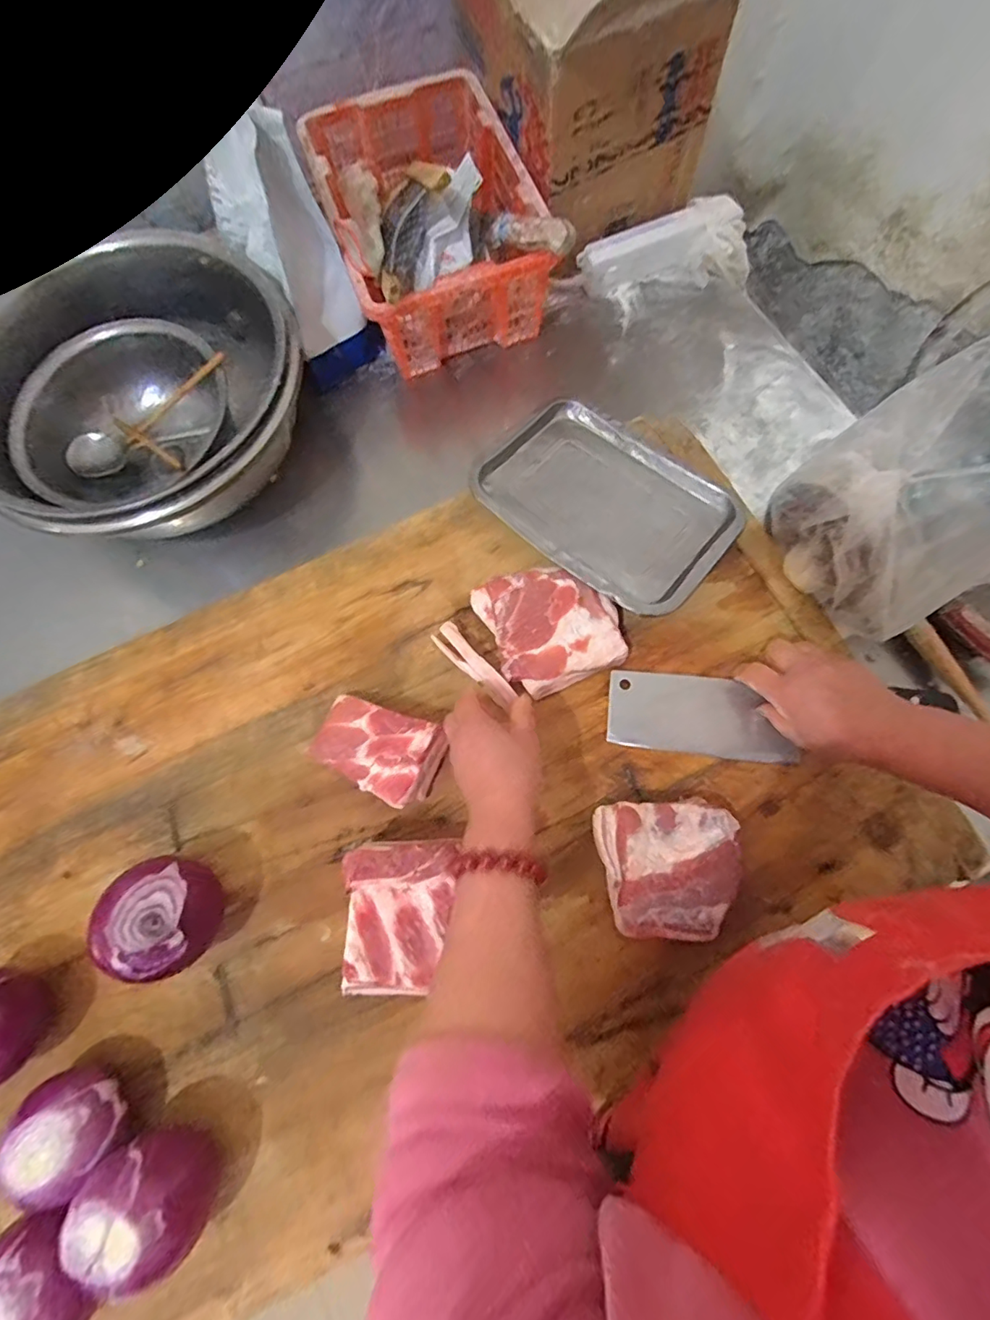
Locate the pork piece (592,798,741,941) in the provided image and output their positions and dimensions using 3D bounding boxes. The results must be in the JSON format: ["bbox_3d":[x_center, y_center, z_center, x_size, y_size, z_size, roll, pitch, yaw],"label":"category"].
[{"bbox_3d":[0.153,0.180,0.461,0.119,0.046,0.111,-4,75,1],"label":"pork piece"}]

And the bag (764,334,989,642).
[{"bbox_3d":[0.419,-0.157,0.491,0.265,0.153,0.181,-33,75,-7],"label":"bag"}]

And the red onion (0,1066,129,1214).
[{"bbox_3d":[-0.329,0.363,0.417,0.060,0.080,0.076,-40,77,-9],"label":"red onion"}]

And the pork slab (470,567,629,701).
[{"bbox_3d":[0.055,-0.035,0.521,0.116,0.039,0.119,-22,75,-4],"label":"pork slab"}]

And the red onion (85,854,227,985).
[{"bbox_3d":[-0.279,0.215,0.452,0.081,0.086,0.091,-13,74,-1],"label":"red onion"}]

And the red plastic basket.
[{"bbox_3d":[-0.087,-0.584,0.719,0.251,0.127,0.373,-20,74,-3],"label":"red plastic basket"}]

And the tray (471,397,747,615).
[{"bbox_3d":[0.115,-0.172,0.565,0.266,0.038,0.190,40,79,11],"label":"tray"}]

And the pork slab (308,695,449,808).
[{"bbox_3d":[-0.110,0.081,0.500,0.115,0.033,0.077,24,77,8],"label":"pork slab"}]

